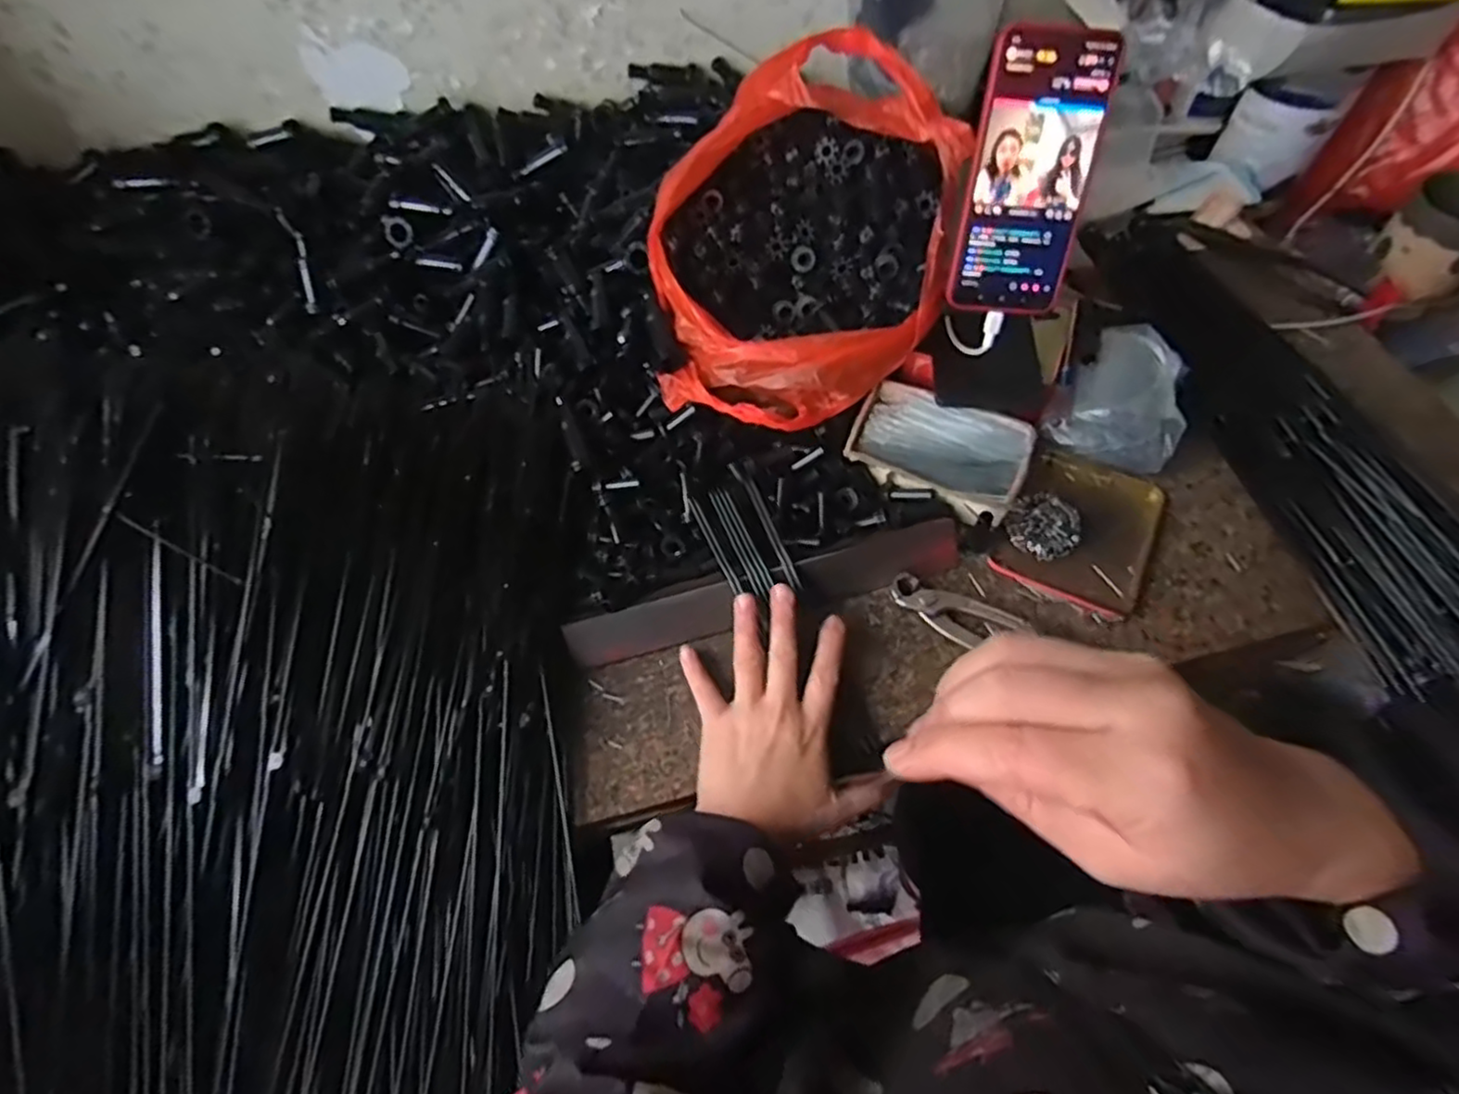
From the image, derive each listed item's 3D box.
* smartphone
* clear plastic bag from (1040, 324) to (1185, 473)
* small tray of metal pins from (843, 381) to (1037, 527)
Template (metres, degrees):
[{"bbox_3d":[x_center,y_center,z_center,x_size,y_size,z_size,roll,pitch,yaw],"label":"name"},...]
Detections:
[{"bbox_3d":[0.197,-0.240,0.447,0.081,0.161,0.009,3,30,2],"label":"smartphone"},{"bbox_3d":[0.307,-0.120,0.536,0.091,0.043,0.112,22,65,15],"label":"clear plastic bag"},{"bbox_3d":[0.158,-0.073,0.523,0.125,0.029,0.087,23,65,15],"label":"small tray of metal pins"}]

